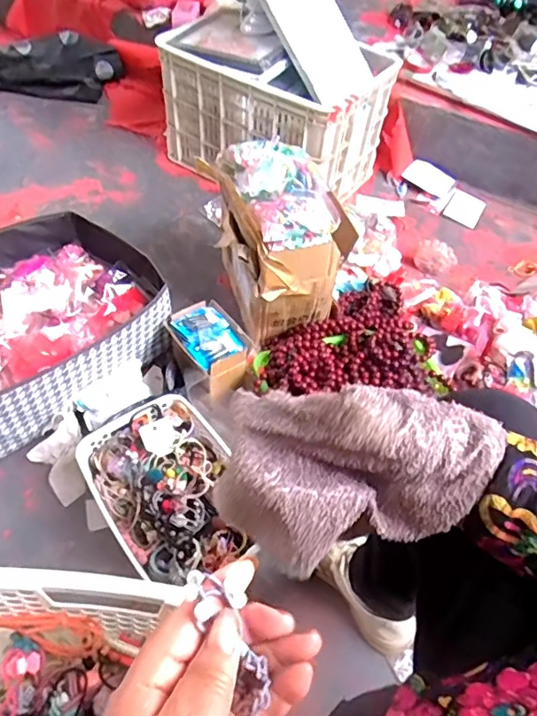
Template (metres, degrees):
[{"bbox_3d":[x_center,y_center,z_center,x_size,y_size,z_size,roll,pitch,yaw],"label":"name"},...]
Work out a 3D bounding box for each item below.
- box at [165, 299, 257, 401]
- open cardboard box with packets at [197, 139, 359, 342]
[{"bbox_3d":[-0.103,-0.020,0.956,0.111,0.073,0.166,-30,61,-26],"label":"box"},{"bbox_3d":[0.010,-0.223,1.007,0.186,0.288,0.269,-18,56,-19],"label":"open cardboard box with packets"}]

